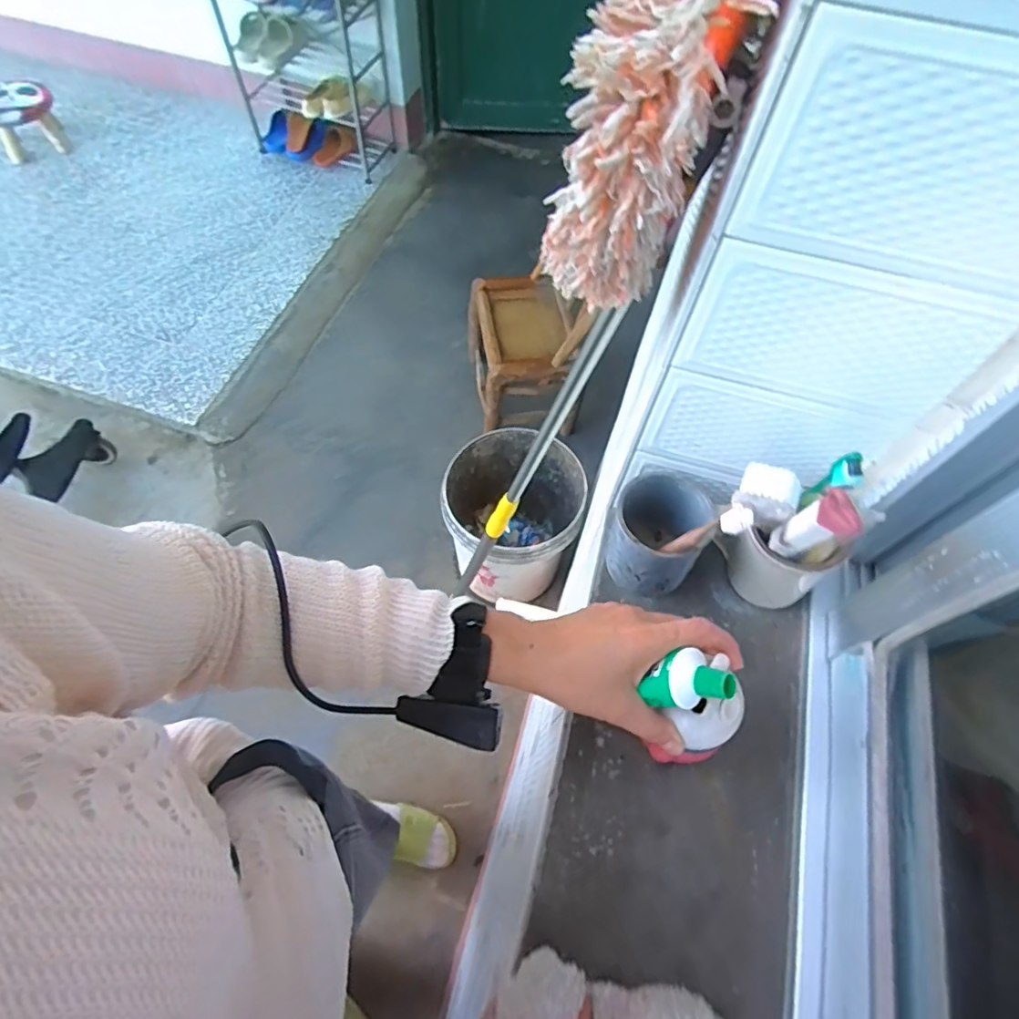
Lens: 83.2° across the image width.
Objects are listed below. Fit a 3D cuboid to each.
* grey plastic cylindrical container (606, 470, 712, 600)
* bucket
[{"bbox_3d":[0.127,0.022,0.498,0.078,0.088,0.083,1,61,-3],"label":"grey plastic cylindrical container"},{"bbox_3d":[0.002,0.030,1.334,0.295,0.329,0.332,15,61,5],"label":"bucket"}]

